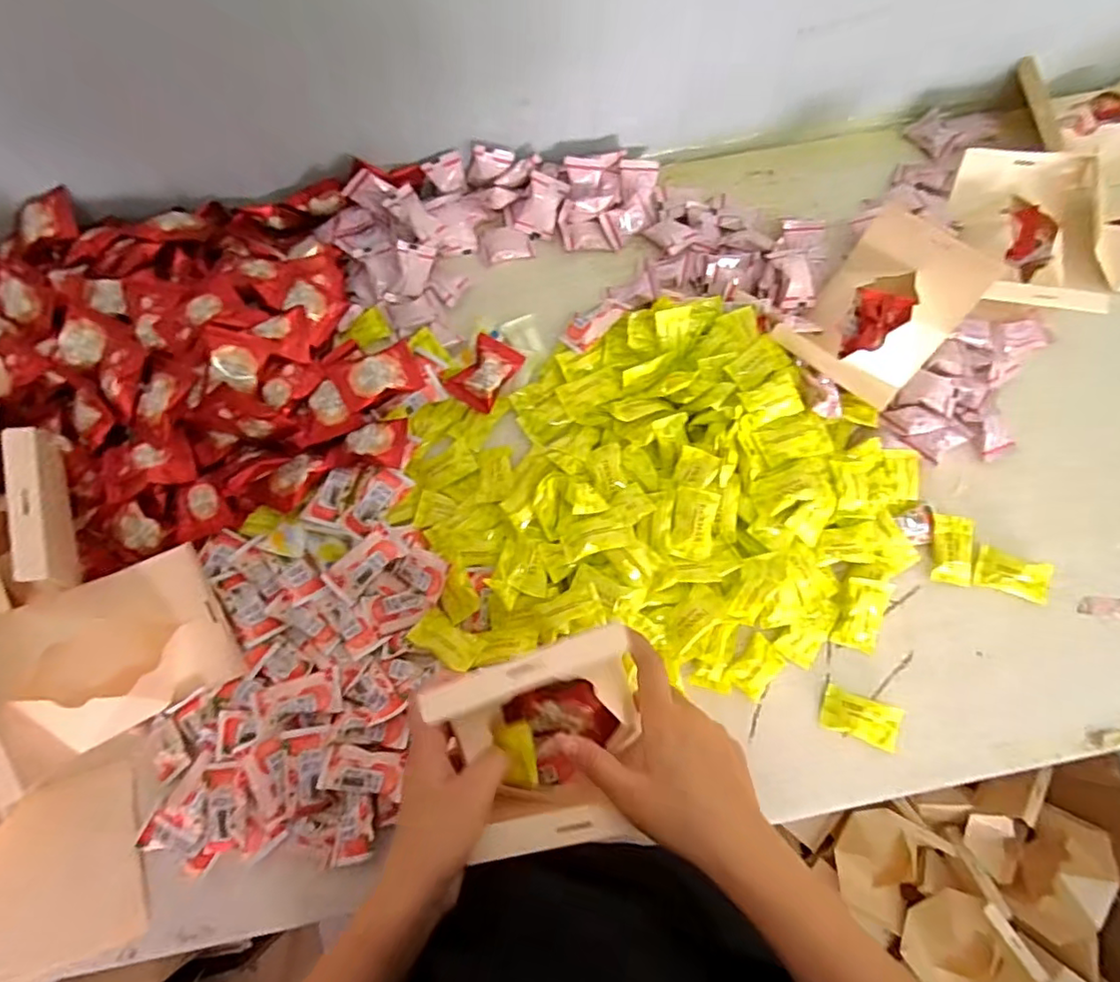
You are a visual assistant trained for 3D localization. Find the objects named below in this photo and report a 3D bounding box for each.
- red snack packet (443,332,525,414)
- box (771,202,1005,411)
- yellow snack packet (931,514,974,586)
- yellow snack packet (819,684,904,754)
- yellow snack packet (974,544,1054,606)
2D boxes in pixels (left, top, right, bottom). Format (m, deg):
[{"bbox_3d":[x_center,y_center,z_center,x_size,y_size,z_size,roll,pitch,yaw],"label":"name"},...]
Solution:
[{"bbox_3d":[-0.078,-0.121,0.594,0.050,0.014,0.072,31,80,7],"label":"red snack packet"},{"bbox_3d":[0.316,-0.177,0.573,0.130,0.051,0.181,38,79,9],"label":"box"},{"bbox_3d":[0.371,0.055,0.549,0.036,0.004,0.065,11,78,3],"label":"yellow snack packet"},{"bbox_3d":[0.267,0.201,0.517,0.066,0.016,0.037,20,79,5],"label":"yellow snack packet"},{"bbox_3d":[0.426,0.079,0.547,0.069,0.007,0.038,16,78,4],"label":"yellow snack packet"}]

